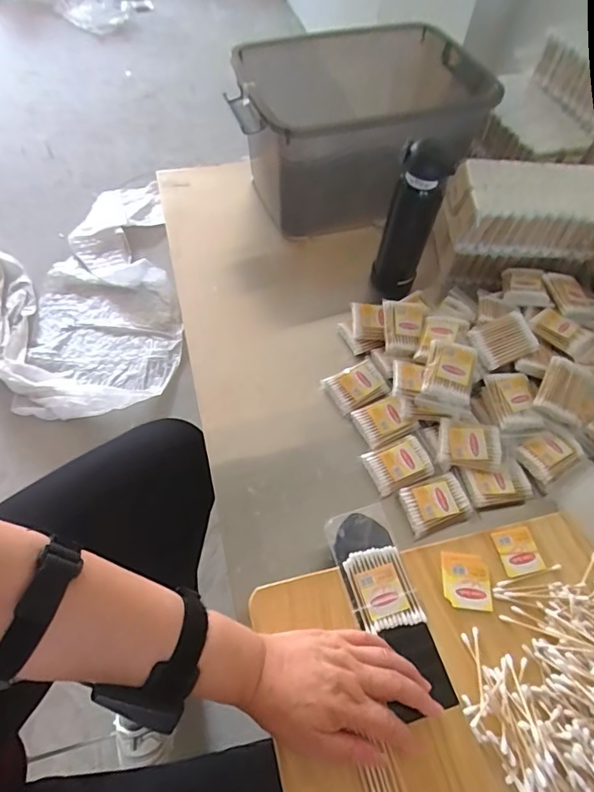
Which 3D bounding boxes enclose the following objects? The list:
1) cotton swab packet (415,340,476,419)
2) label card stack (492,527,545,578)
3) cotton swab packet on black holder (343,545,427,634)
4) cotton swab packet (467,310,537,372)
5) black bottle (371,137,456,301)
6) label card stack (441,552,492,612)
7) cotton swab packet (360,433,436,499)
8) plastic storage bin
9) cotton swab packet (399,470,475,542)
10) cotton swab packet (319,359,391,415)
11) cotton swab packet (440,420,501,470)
[{"bbox_3d":[0.187,-0.024,0.578,0.058,0.022,0.088,14,84,4],"label":"cotton swab packet"},{"bbox_3d":[0.227,0.157,0.477,0.043,0.004,0.045,-8,59,-9],"label":"label card stack"},{"bbox_3d":[0.083,0.185,0.452,0.057,0.006,0.073,-13,60,-12],"label":"cotton swab packet on black holder"},{"bbox_3d":[0.265,-0.072,0.603,0.076,0.009,0.059,-22,79,-2],"label":"cotton swab packet"},{"bbox_3d":[0.157,-0.239,0.665,0.065,0.228,0.058,11,58,3],"label":"black bottle"},{"bbox_3d":[0.166,0.181,0.460,0.045,0.004,0.051,7,58,0],"label":"label card stack"},{"bbox_3d":[0.127,0.082,0.570,0.084,0.013,0.058,-20,62,-16],"label":"cotton swab packet"},{"bbox_3d":[0.088,-0.448,0.837,0.389,0.265,0.283,-18,61,-14],"label":"plastic storage bin"},{"bbox_3d":[0.162,0.126,0.548,0.079,0.016,0.056,-15,61,-13],"label":"cotton swab packet"},{"bbox_3d":[0.079,-0.013,0.623,0.074,0.017,0.060,-22,62,-17],"label":"cotton swab packet"},{"bbox_3d":[0.208,0.057,0.567,0.071,0.021,0.059,3,58,-2],"label":"cotton swab packet"}]

